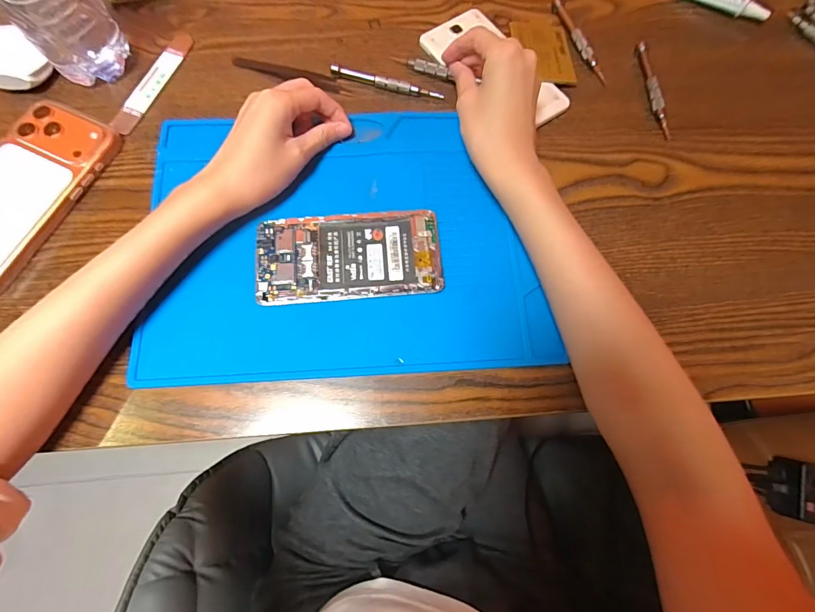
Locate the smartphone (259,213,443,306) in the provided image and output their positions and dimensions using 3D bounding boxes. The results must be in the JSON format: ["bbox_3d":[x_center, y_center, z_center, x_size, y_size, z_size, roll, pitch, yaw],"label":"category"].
[{"bbox_3d":[-0.045,-0.040,0.315,0.140,0.008,0.070,-5,73,-3],"label":"smartphone"}]

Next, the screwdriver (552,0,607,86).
[{"bbox_3d":[0.164,-0.257,0.387,0.013,0.007,0.109,-15,74,-6],"label":"screwdriver"}]

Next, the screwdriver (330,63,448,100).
[{"bbox_3d":[-0.018,-0.202,0.366,0.103,0.011,0.009,13,73,3],"label":"screwdriver"}]

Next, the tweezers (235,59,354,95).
[{"bbox_3d":[-0.106,-0.215,0.371,0.114,0.005,0.015,21,73,5],"label":"tweezers"}]

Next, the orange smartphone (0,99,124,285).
[{"bbox_3d":[-0.309,-0.090,0.321,0.076,0.016,0.162,26,74,7],"label":"orange smartphone"}]

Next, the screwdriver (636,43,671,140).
[{"bbox_3d":[0.227,-0.201,0.371,0.011,0.012,0.104,-3,73,-2],"label":"screwdriver"}]

